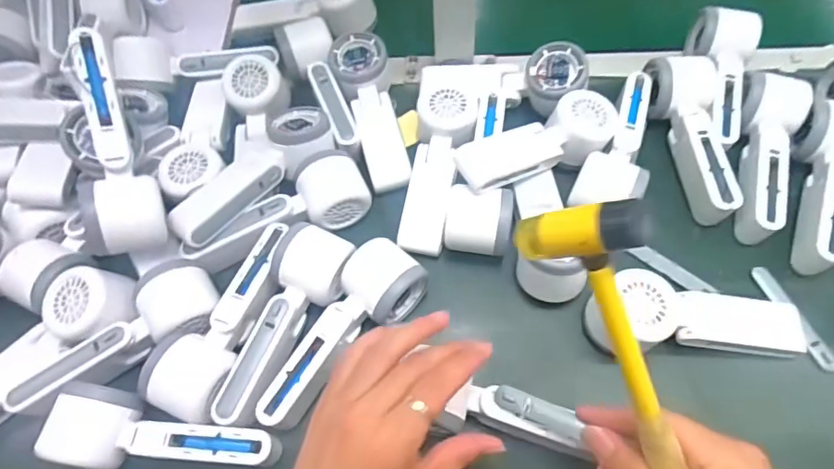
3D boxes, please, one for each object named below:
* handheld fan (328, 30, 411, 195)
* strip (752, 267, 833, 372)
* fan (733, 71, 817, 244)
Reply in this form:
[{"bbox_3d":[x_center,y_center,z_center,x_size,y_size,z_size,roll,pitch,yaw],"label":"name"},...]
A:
[{"bbox_3d":[-0.044,-0.123,0.525,0.057,0.046,0.164,-14,80,-5],"label":"handheld fan"},{"bbox_3d":[0.315,0.068,0.433,0.014,0.008,0.095,-17,63,-7],"label":"strip"},{"bbox_3d":[0.315,-0.073,0.466,0.050,0.041,0.155,14,77,9],"label":"fan"}]

